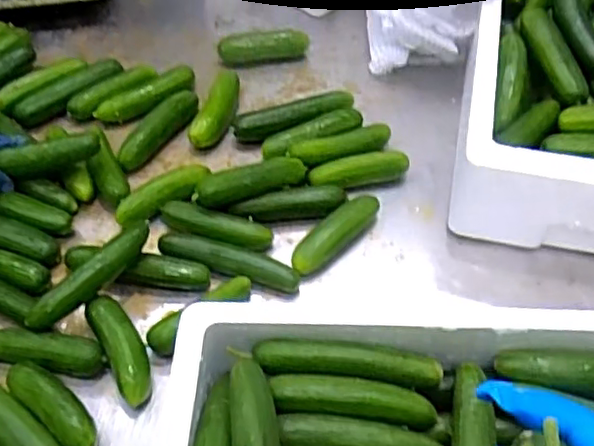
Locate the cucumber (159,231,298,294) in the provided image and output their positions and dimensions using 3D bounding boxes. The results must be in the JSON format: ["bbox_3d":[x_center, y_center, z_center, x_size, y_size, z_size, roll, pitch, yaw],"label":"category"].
[{"bbox_3d":[-0.070,0.038,0.647,0.150,0.024,0.033,17,54,12],"label":"cucumber"}]

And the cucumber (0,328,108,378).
[{"bbox_3d":[-0.243,0.119,0.583,0.127,0.027,0.036,5,52,3],"label":"cucumber"}]

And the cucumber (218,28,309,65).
[{"bbox_3d":[-0.045,-0.242,0.856,0.123,0.036,0.034,-7,53,-6],"label":"cucumber"}]

